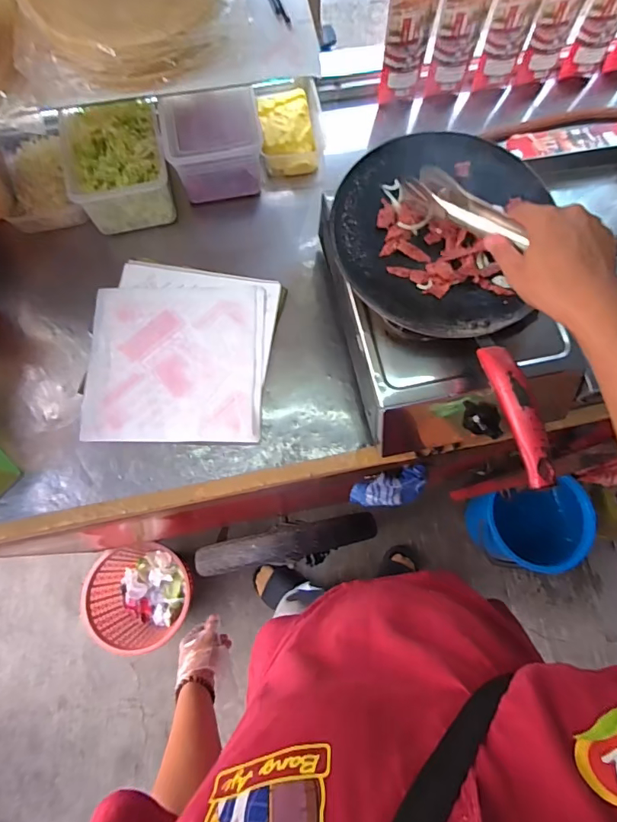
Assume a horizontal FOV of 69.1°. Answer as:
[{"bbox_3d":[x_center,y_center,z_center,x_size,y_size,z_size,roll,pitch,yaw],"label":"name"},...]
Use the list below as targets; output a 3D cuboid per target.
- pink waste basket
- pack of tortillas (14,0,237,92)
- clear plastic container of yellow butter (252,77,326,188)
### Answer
[{"bbox_3d":[-0.501,0.554,1.378,0.299,0.220,0.288,0,74,-2],"label":"pink waste basket"},{"bbox_3d":[-0.205,-0.487,0.518,0.239,0.045,0.227,-10,75,-4],"label":"pack of tortillas"},{"bbox_3d":[-0.033,-0.502,0.787,0.111,0.073,0.201,-4,74,-3],"label":"clear plastic container of yellow butter"}]

